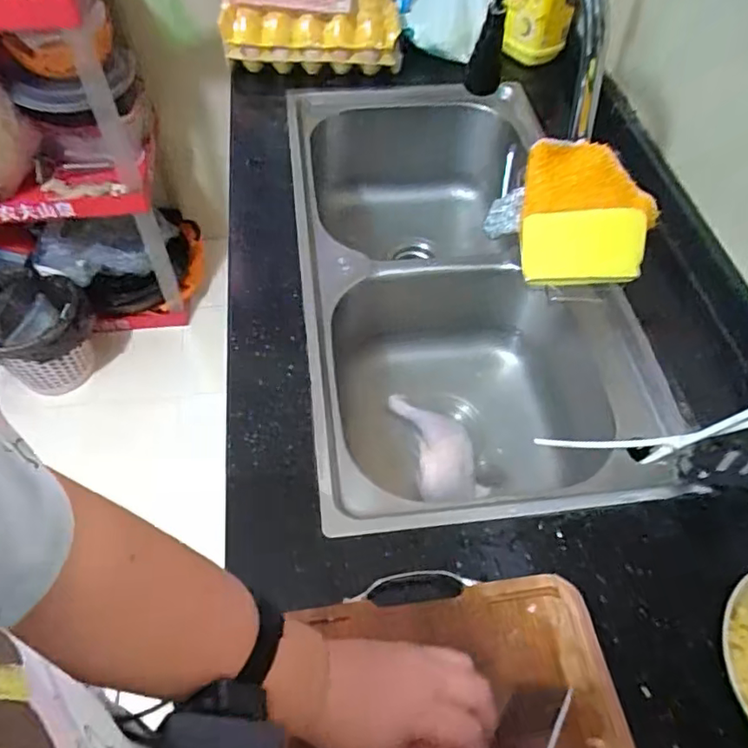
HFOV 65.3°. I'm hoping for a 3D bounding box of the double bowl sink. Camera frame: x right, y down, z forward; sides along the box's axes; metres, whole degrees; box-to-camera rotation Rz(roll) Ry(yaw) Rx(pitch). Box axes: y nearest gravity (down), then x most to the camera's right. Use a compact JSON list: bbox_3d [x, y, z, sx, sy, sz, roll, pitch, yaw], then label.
[{"bbox_3d":[0.098,-0.132,0.877,0.395,0.216,0.806,-5,56,-5],"label":"double bowl sink"}]

